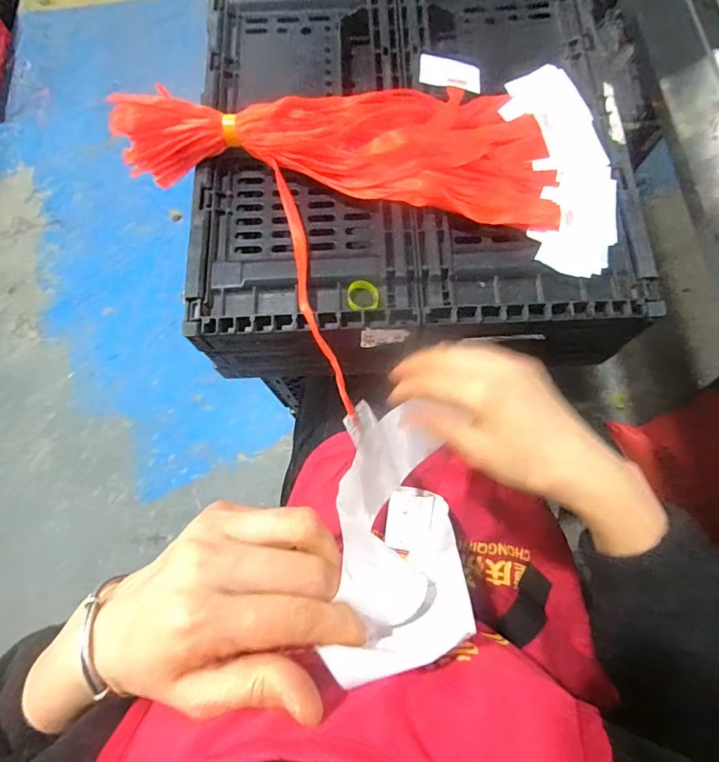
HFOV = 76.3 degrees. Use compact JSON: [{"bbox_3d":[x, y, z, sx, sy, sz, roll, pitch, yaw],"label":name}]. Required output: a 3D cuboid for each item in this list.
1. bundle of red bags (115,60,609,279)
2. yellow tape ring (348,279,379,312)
[{"bbox_3d":[0.023,-0.237,0.412,0.427,0.043,0.195,16,75,4],"label":"bundle of red bags"},{"bbox_3d":[0.003,-0.072,0.392,0.026,0.009,0.027,0,74,2],"label":"yellow tape ring"}]

